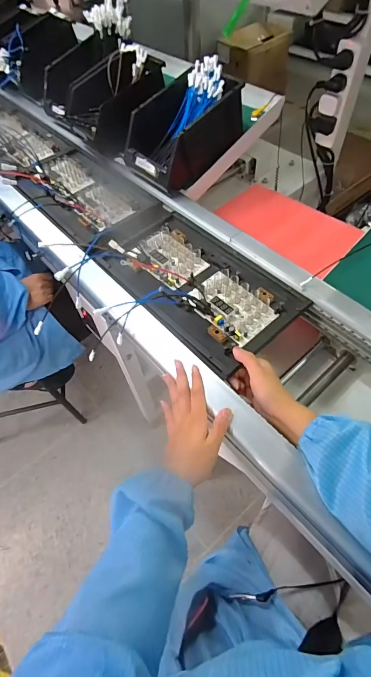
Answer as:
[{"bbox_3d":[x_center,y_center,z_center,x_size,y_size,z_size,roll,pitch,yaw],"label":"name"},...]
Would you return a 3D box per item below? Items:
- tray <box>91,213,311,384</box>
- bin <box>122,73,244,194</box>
[{"bbox_3d":[0.022,-0.102,0.586,0.202,0.028,0.324,-39,64,-17],"label":"tray"},{"bbox_3d":[-0.010,-0.445,0.732,0.228,0.128,0.145,-38,64,-19],"label":"bin"}]

